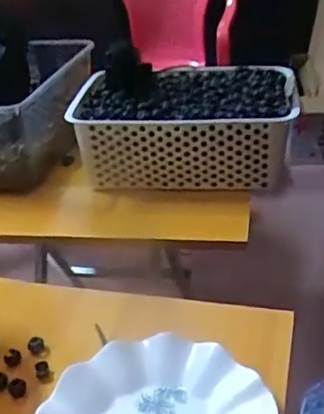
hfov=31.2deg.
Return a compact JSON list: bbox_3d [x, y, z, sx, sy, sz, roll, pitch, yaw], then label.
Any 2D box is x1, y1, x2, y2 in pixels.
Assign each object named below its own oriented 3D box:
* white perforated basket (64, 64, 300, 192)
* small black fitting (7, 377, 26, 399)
[{"bbox_3d":[0.034,-0.115,0.837,0.300,0.109,0.195,-1,31,8],"label":"white perforated basket"},{"bbox_3d":[-0.129,0.161,0.517,0.016,0.010,0.015,-18,33,-19],"label":"small black fitting"}]

